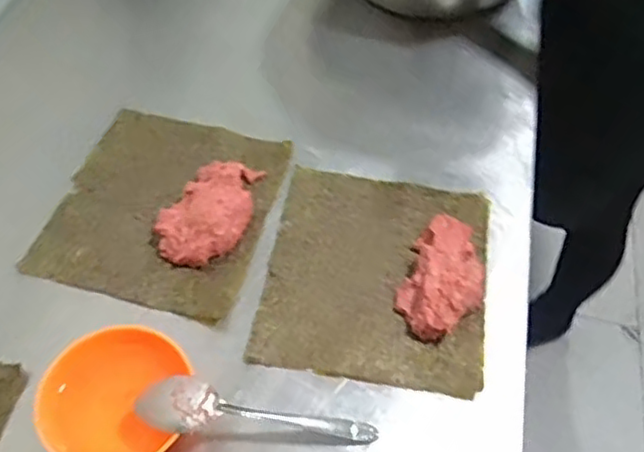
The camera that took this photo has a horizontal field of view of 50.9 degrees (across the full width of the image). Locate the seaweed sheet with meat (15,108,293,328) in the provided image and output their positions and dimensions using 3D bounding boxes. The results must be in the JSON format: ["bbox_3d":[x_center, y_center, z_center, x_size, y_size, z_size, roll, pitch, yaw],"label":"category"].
[{"bbox_3d":[-0.143,-0.026,0.612,0.182,0.028,0.198,15,54,7],"label":"seaweed sheet with meat"}]

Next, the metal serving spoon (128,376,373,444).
[{"bbox_3d":[-0.043,0.135,0.478,0.169,0.013,0.038,13,52,-13],"label":"metal serving spoon"}]

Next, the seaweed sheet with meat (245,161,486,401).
[{"bbox_3d":[0.050,0.031,0.581,0.183,0.029,0.206,10,53,4],"label":"seaweed sheet with meat"}]

